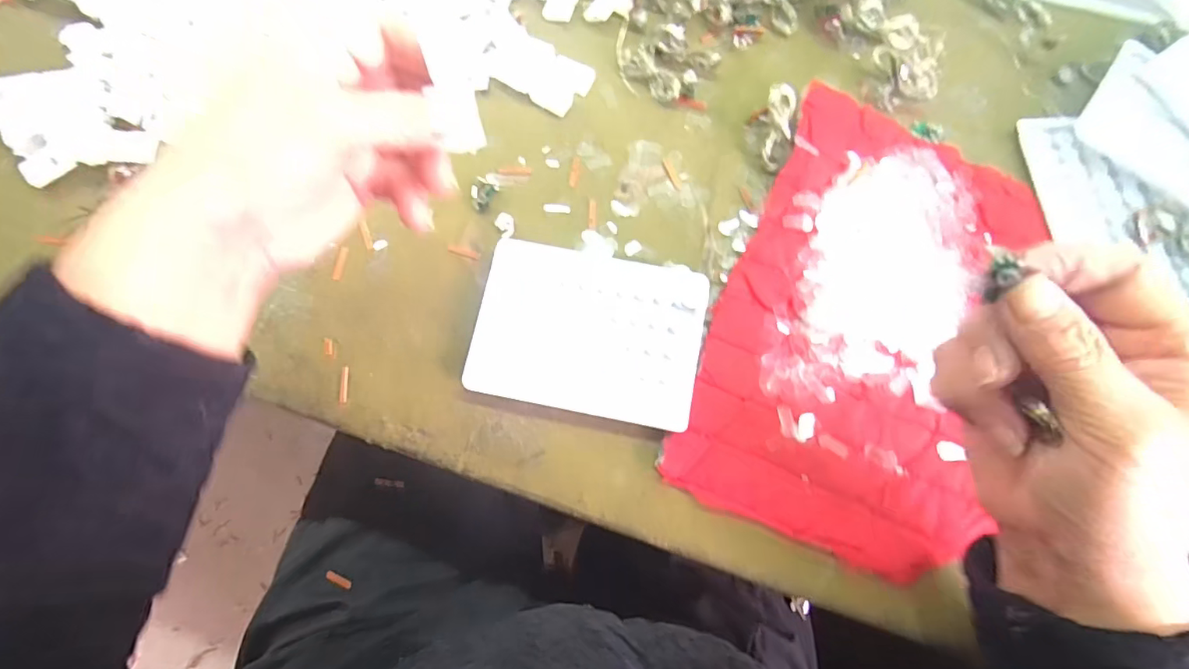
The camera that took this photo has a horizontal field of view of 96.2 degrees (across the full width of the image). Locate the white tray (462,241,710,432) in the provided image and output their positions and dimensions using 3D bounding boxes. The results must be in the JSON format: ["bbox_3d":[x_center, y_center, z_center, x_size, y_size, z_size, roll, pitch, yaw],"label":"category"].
[{"bbox_3d":[-0.003,-0.002,0.321,0.130,0.013,0.097,11,75,2],"label":"white tray"}]

